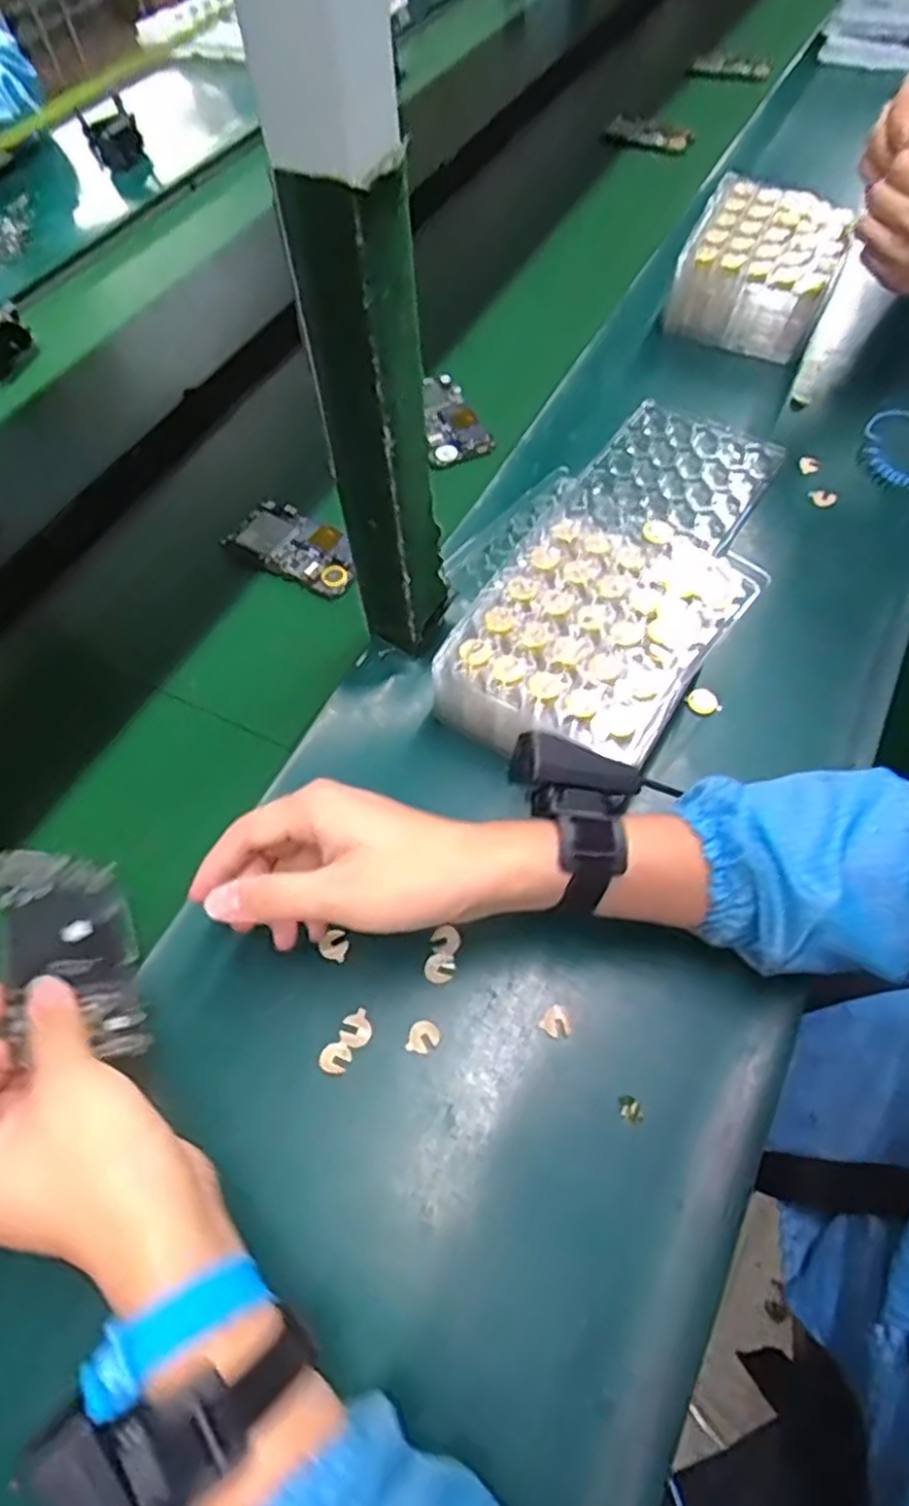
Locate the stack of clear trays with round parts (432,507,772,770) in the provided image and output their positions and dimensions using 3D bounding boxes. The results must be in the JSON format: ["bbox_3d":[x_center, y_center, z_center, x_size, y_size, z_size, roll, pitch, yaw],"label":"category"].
[{"bbox_3d":[0.092,-0.070,0.498,0.151,0.079,0.184,32,66,20],"label":"stack of clear trays with round parts"}]

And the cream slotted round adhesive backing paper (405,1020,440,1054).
[{"bbox_3d":[-0.018,0.163,0.417,0.018,0.004,0.018,-1,60,2],"label":"cream slotted round adhesive backing paper"}]

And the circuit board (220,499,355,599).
[{"bbox_3d":[-0.134,-0.176,0.624,0.127,0.009,0.068,32,66,19],"label":"circuit board"}]

